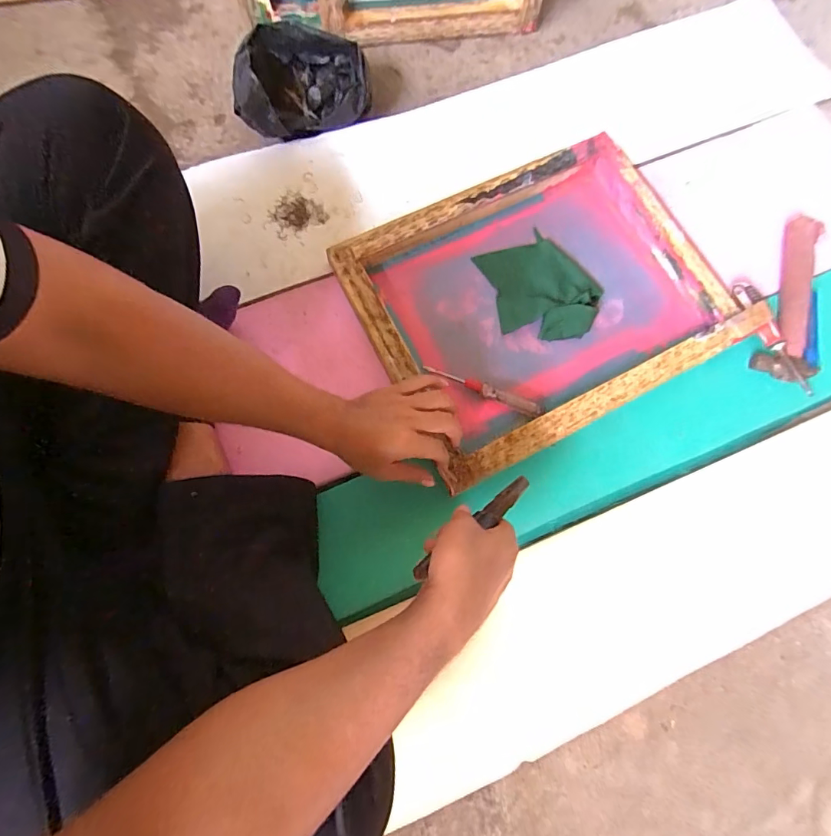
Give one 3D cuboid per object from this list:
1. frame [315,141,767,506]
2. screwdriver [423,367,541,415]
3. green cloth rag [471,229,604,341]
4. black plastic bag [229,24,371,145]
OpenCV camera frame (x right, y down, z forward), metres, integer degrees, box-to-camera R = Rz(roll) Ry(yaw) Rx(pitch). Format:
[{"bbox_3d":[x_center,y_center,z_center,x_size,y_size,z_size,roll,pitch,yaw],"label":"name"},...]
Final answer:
[{"bbox_3d":[0.161,-0.160,0.610,0.448,0.060,0.365,-27,77,-7],"label":"frame"},{"bbox_3d":[0.088,-0.036,0.586,0.159,0.022,0.018,20,77,5],"label":"screwdriver"},{"bbox_3d":[0.179,-0.185,0.624,0.141,0.021,0.161,-21,77,-5],"label":"green cloth rag"},{"bbox_3d":[-0.174,-0.504,0.668,0.198,0.098,0.112,-7,76,-2],"label":"black plastic bag"}]

